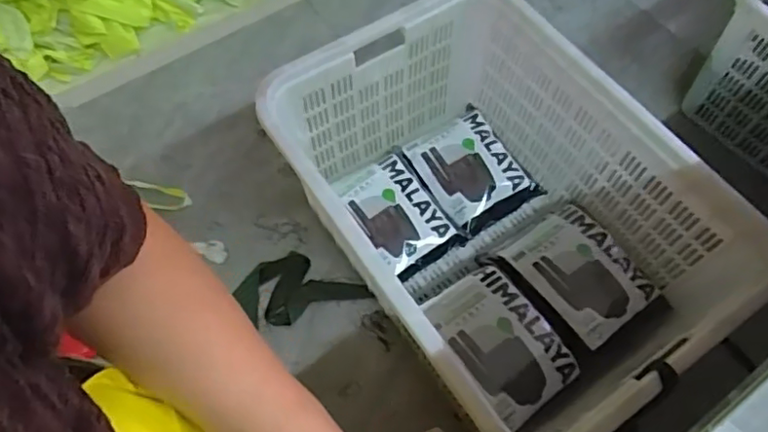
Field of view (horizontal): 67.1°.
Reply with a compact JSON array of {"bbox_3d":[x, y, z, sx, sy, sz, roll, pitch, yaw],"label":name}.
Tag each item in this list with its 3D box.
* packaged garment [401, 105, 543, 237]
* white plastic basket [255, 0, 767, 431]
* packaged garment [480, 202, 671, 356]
[{"bbox_3d":[0.201,-0.107,1.364,0.230,0.059,0.257,-29,66,-15],"label":"packaged garment"},{"bbox_3d":[0.202,0.002,1.163,0.583,0.390,0.807,-30,67,-15],"label":"white plastic basket"},{"bbox_3d":[0.396,0.124,1.186,0.247,0.067,0.280,-29,66,-15],"label":"packaged garment"}]

